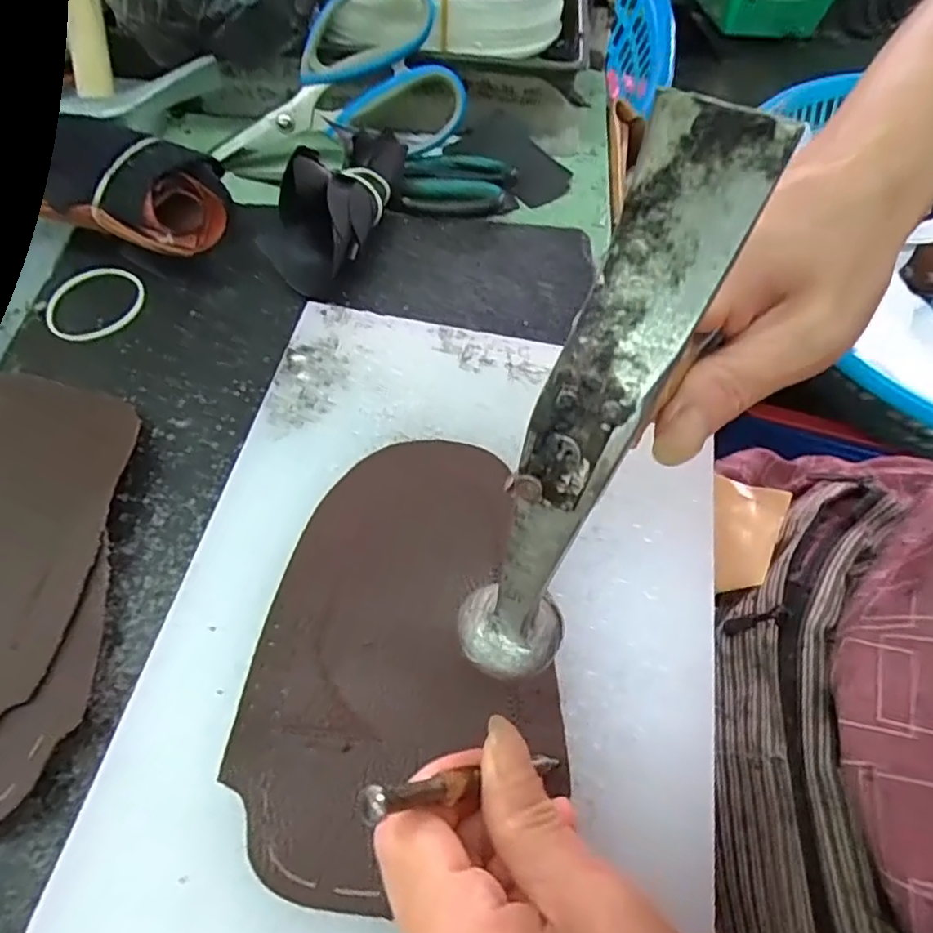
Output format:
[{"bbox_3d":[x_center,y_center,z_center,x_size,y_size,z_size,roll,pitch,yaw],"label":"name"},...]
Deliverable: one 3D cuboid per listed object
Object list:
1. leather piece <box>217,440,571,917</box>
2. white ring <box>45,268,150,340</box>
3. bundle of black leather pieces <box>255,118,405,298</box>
[{"bbox_3d":[-0.018,0.061,0.229,0.105,0.007,0.160,8,60,1],"label":"leather piece"},{"bbox_3d":[-0.197,-0.087,0.337,0.050,0.004,0.044,-27,65,-17],"label":"white ring"},{"bbox_3d":[-0.072,-0.154,0.361,0.052,0.037,0.127,18,61,8],"label":"bundle of black leather pieces"}]

